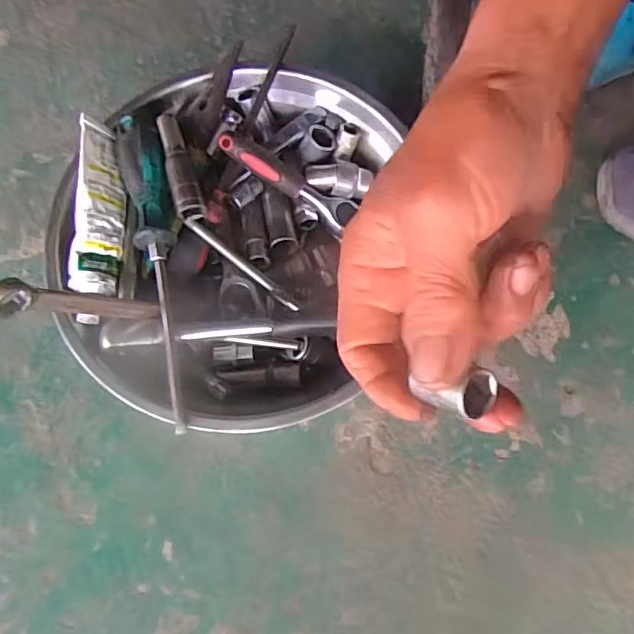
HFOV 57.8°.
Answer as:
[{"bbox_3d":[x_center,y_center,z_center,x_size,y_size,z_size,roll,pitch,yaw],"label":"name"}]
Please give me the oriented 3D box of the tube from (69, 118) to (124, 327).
[{"bbox_3d":[-0.154,-0.069,0.401,0.028,0.026,0.146,-3,73,0],"label":"tube"}]

